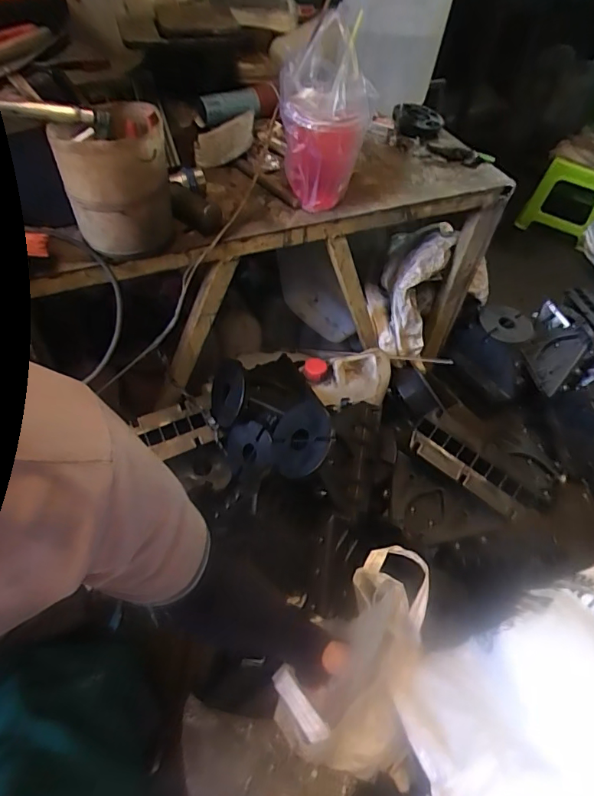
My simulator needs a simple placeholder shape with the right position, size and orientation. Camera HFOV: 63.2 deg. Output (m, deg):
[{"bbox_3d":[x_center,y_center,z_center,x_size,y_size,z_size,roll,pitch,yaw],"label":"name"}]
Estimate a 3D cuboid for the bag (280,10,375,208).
[{"bbox_3d":[0.037,-0.388,0.681,0.120,0.204,0.108,1,51,-5],"label":"bag"}]

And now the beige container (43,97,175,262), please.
[{"bbox_3d":[-0.228,-0.278,0.622,0.122,0.147,0.128,-5,52,-9],"label":"beige container"}]

